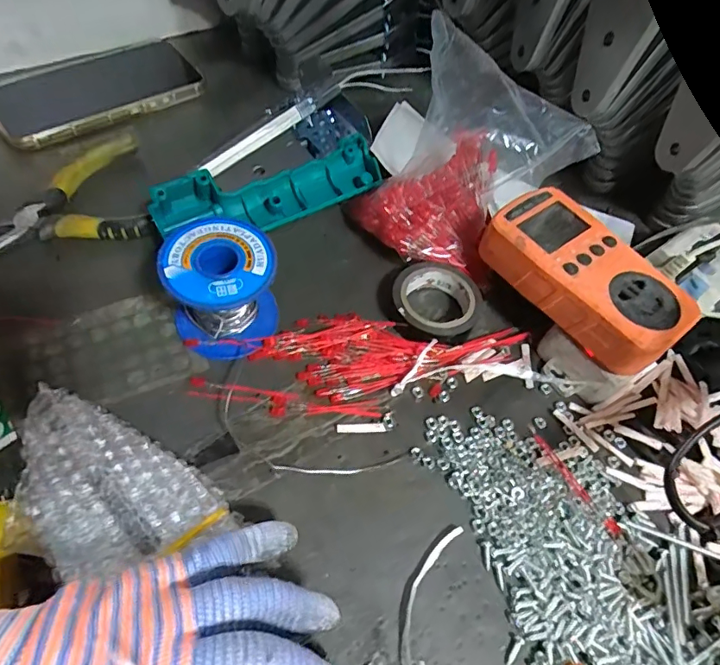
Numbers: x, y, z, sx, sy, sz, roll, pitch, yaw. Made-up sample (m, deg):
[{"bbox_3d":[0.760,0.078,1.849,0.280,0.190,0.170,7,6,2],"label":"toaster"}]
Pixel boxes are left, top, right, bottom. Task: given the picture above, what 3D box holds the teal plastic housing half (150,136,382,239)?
[{"bbox_3d":[-0.061,-0.097,0.353,0.167,0.035,0.051,-20,63,-18],"label":"teal plastic housing half"}]

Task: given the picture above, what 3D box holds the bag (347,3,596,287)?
[{"bbox_3d":[0.074,-0.115,0.336,0.114,0.109,0.111,39,61,15],"label":"bag"}]

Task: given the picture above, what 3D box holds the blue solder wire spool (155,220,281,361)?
[{"bbox_3d":[-0.083,-0.025,0.296,0.062,0.062,0.058,4,58,-7],"label":"blue solder wire spool"}]

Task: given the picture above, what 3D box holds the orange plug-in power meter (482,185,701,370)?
[{"bbox_3d":[0.143,-0.036,0.309,0.065,0.030,0.125,-32,68,-25],"label":"orange plug-in power meter"}]

